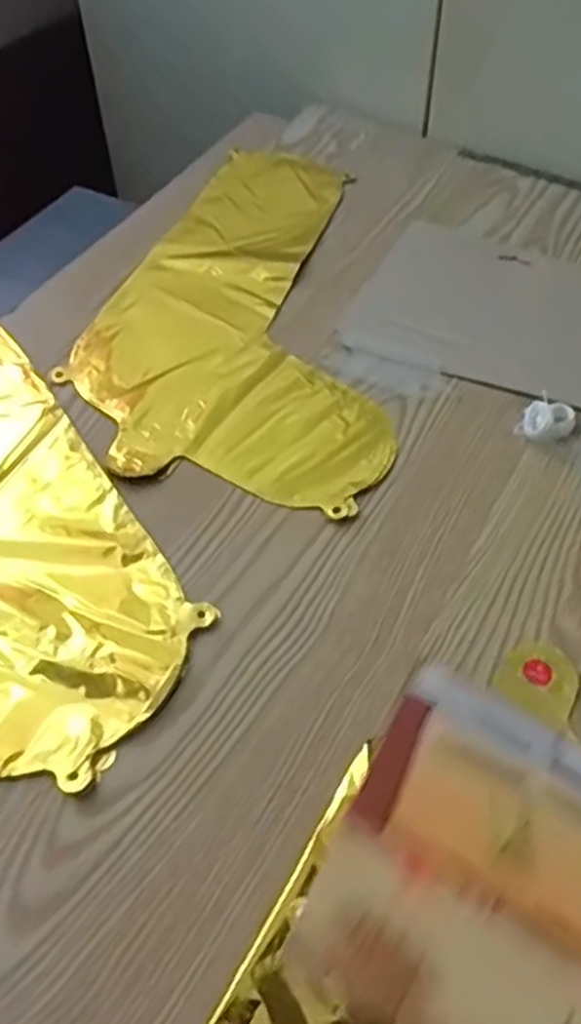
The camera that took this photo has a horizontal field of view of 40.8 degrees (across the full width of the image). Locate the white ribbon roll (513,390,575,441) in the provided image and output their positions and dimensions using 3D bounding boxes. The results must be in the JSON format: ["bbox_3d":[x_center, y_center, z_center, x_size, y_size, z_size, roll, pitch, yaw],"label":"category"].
[{"bbox_3d":[0.173,-0.062,0.526,0.032,0.013,0.035,0,51,0],"label":"white ribbon roll"}]

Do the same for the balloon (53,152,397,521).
[{"bbox_3d":[-0.017,-0.173,0.618,0.234,0.009,0.399,12,52,9],"label":"balloon"}]

